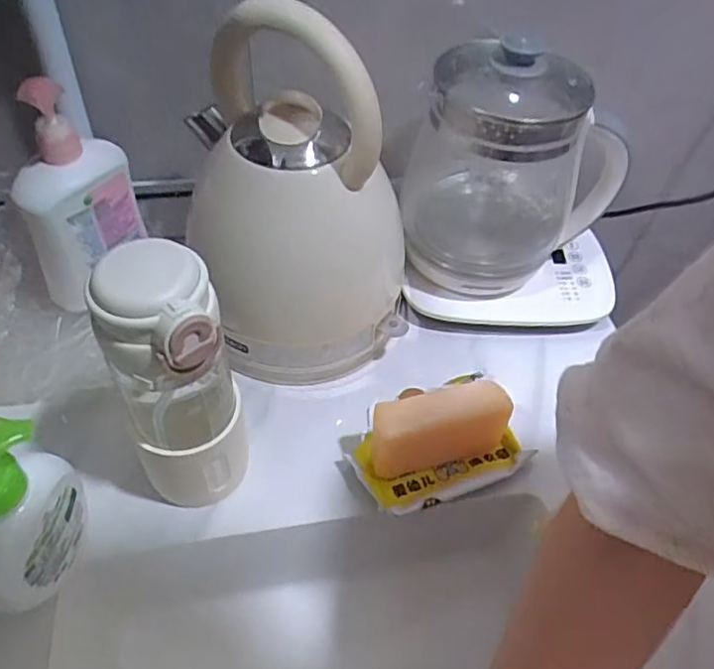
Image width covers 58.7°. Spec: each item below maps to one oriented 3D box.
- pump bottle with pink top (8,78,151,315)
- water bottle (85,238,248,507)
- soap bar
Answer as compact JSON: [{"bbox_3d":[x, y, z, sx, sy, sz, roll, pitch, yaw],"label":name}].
[{"bbox_3d":[-0.221,-0.109,0.508,0.049,0.165,0.094,34,55,23],"label":"pump bottle with pink top"},{"bbox_3d":[-0.112,0.035,0.400,0.069,0.203,0.062,-15,52,-16],"label":"water bottle"},{"bbox_3d":[0.061,0.072,0.477,0.102,0.074,0.028,-10,50,-12],"label":"soap bar"}]

